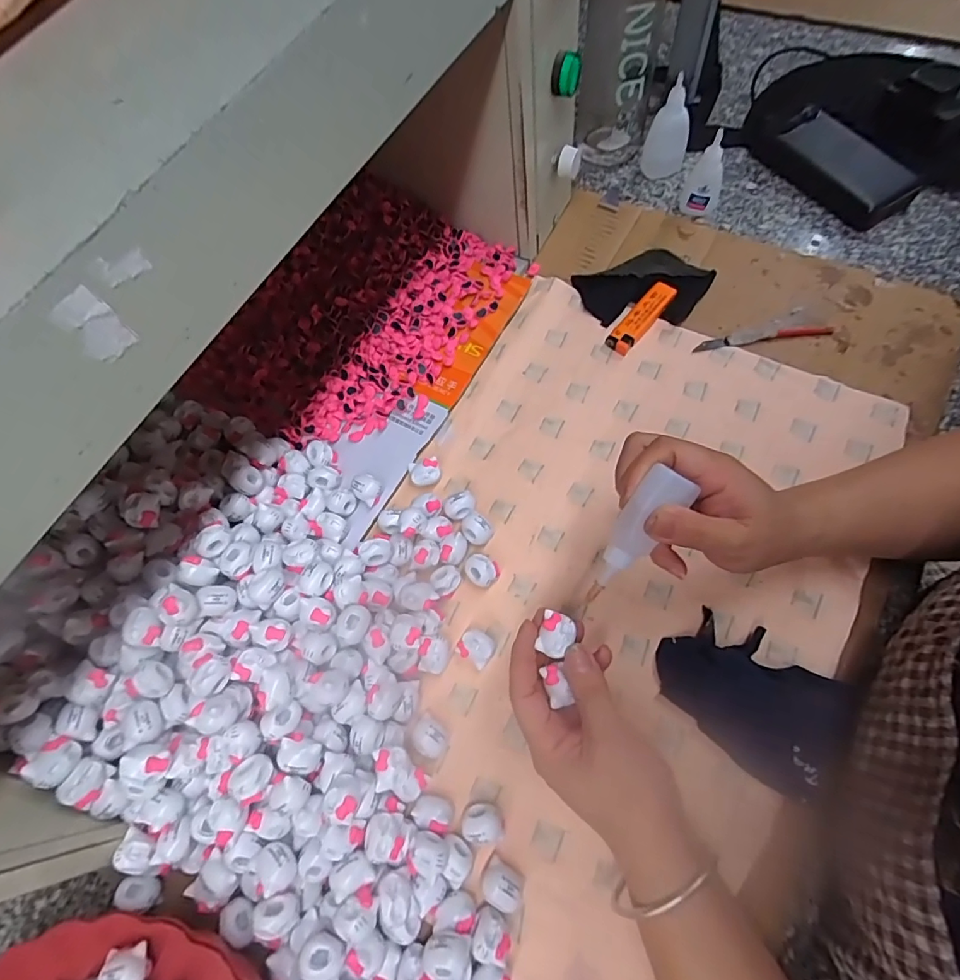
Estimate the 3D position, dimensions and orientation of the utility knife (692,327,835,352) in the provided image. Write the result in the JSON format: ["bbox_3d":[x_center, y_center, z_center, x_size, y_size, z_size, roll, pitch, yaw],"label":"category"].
[{"bbox_3d":[0.254,-0.137,0.451,0.117,0.012,0.012,-5,68,-2],"label":"utility knife"}]

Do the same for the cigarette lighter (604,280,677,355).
[{"bbox_3d":[0.149,-0.160,0.464,0.024,0.009,0.079,40,85,14],"label":"cigarette lighter"}]

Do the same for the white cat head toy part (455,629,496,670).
[{"bbox_3d":[-0.003,0.112,0.357,0.024,0.014,0.021,31,76,15],"label":"white cat head toy part"}]

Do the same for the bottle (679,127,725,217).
[{"bbox_3d":[0.225,-0.310,0.493,0.035,0.073,0.023,31,71,11],"label":"bottle"}]

